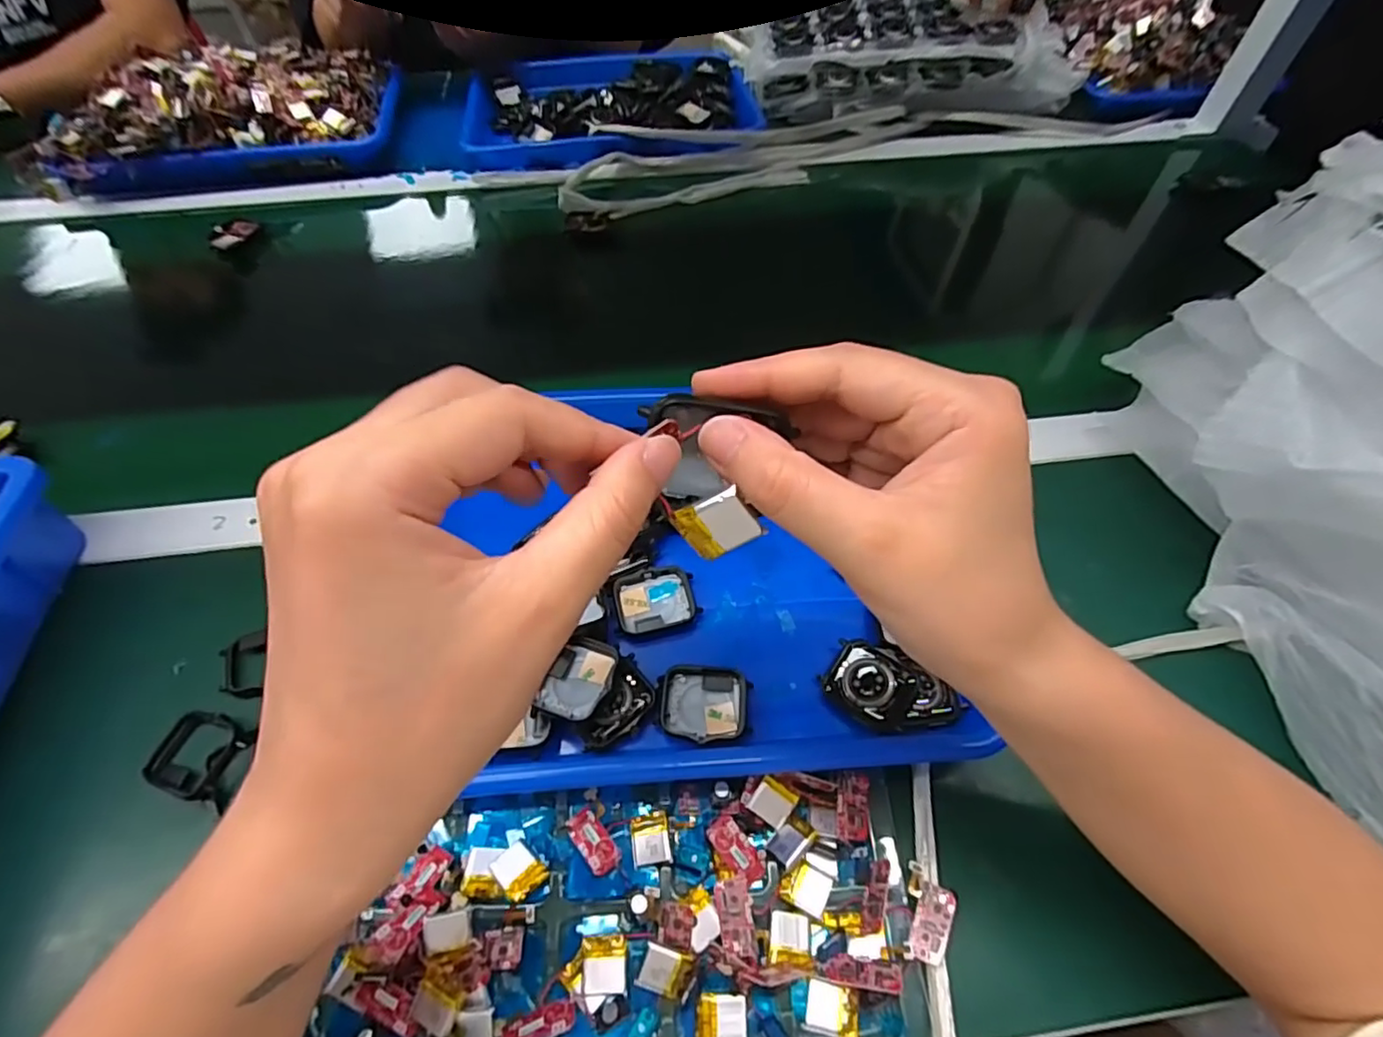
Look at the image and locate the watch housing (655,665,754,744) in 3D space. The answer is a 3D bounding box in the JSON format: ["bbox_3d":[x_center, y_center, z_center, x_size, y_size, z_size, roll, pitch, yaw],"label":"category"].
[{"bbox_3d":[0.006,0.093,0.309,0.044,0.013,0.035,3,54,2],"label":"watch housing"}]

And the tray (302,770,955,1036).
[{"bbox_3d":[-0.022,0.173,0.267,0.248,0.022,0.106,-2,54,-1],"label":"tray"}]

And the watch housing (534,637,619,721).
[{"bbox_3d":[-0.054,0.081,0.308,0.031,0.017,0.042,16,56,11],"label":"watch housing"}]

